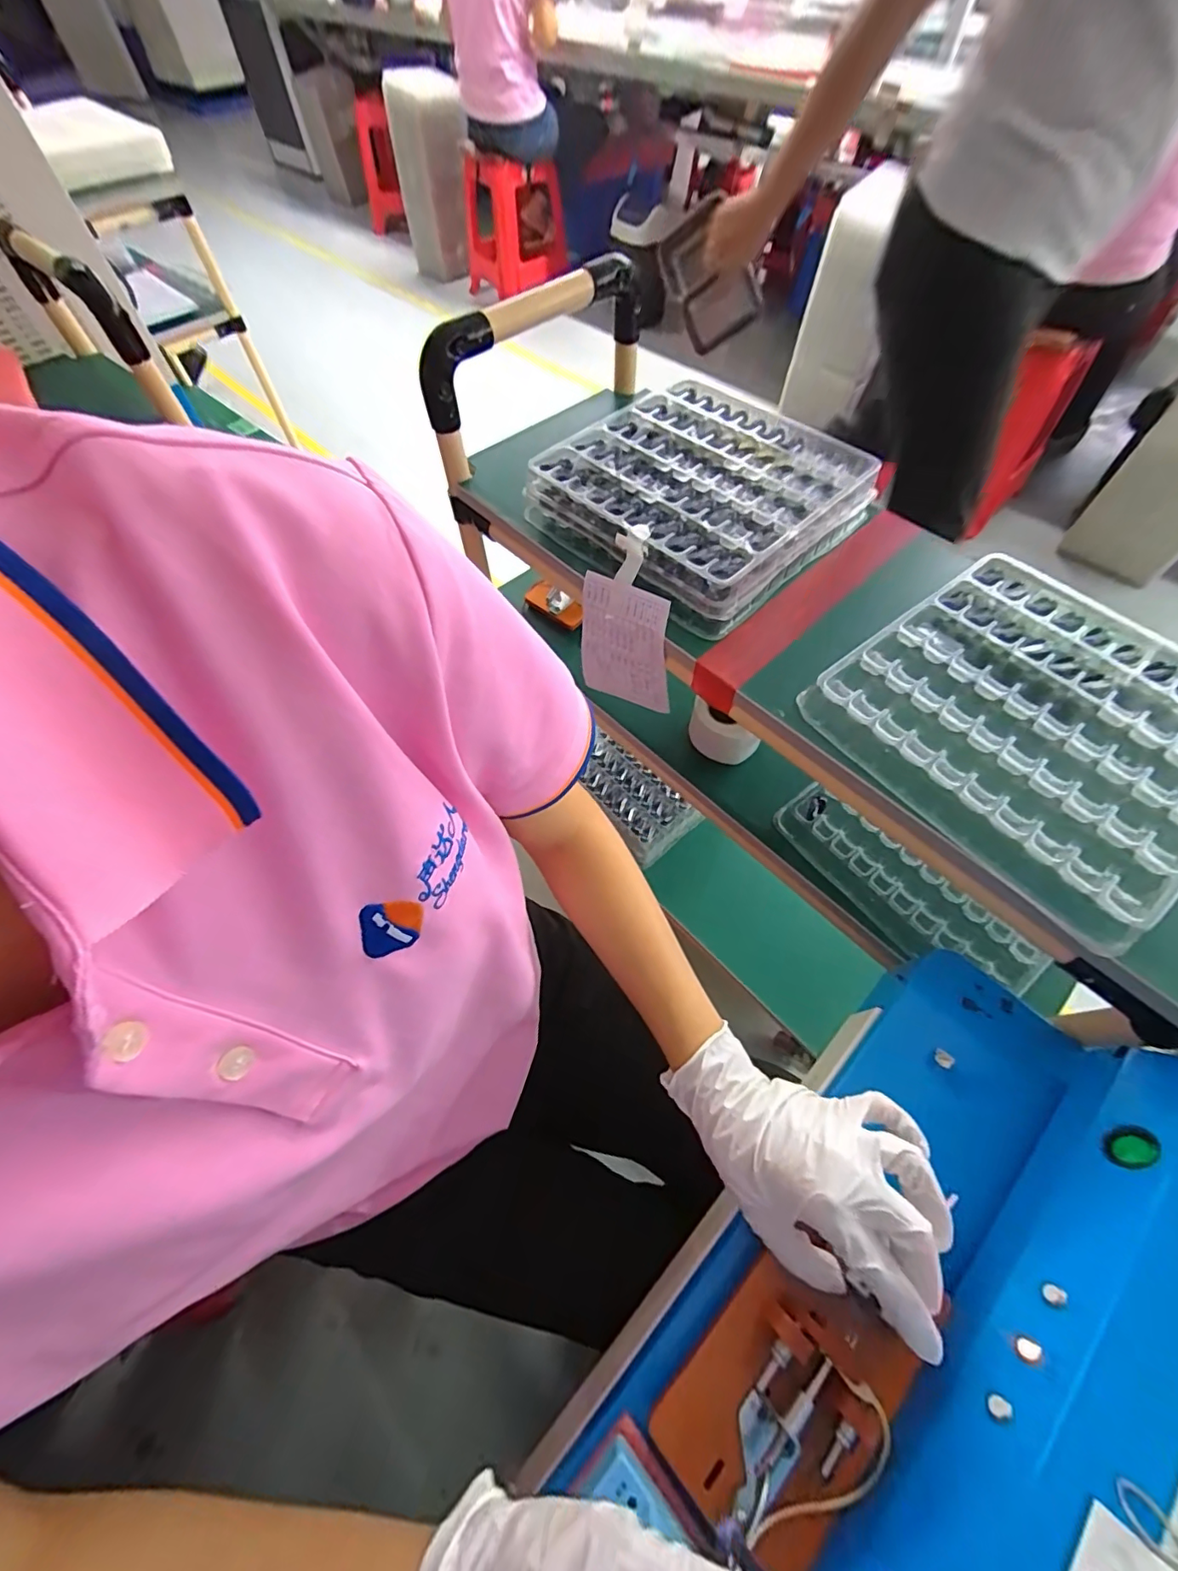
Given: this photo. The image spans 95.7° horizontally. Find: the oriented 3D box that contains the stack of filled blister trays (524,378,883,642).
[{"bbox_3d":[0.109,-0.295,0.536,0.258,0.052,0.268,40,69,21],"label":"stack of filled blister trays"}]

